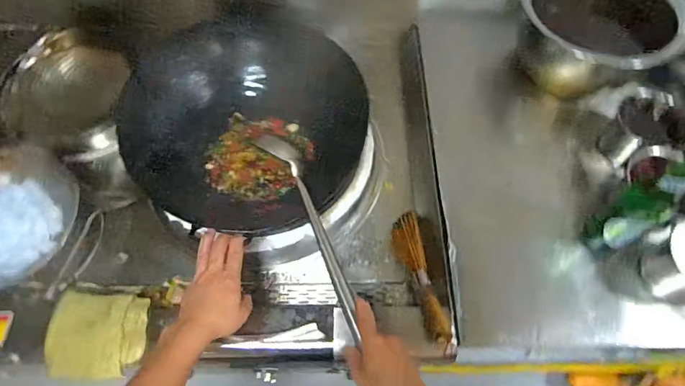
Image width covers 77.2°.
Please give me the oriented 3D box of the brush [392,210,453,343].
[{"bbox_3d":[0.127,0.134,0.713,0.046,0.041,0.238,-8,45,-5],"label":"brush"}]

